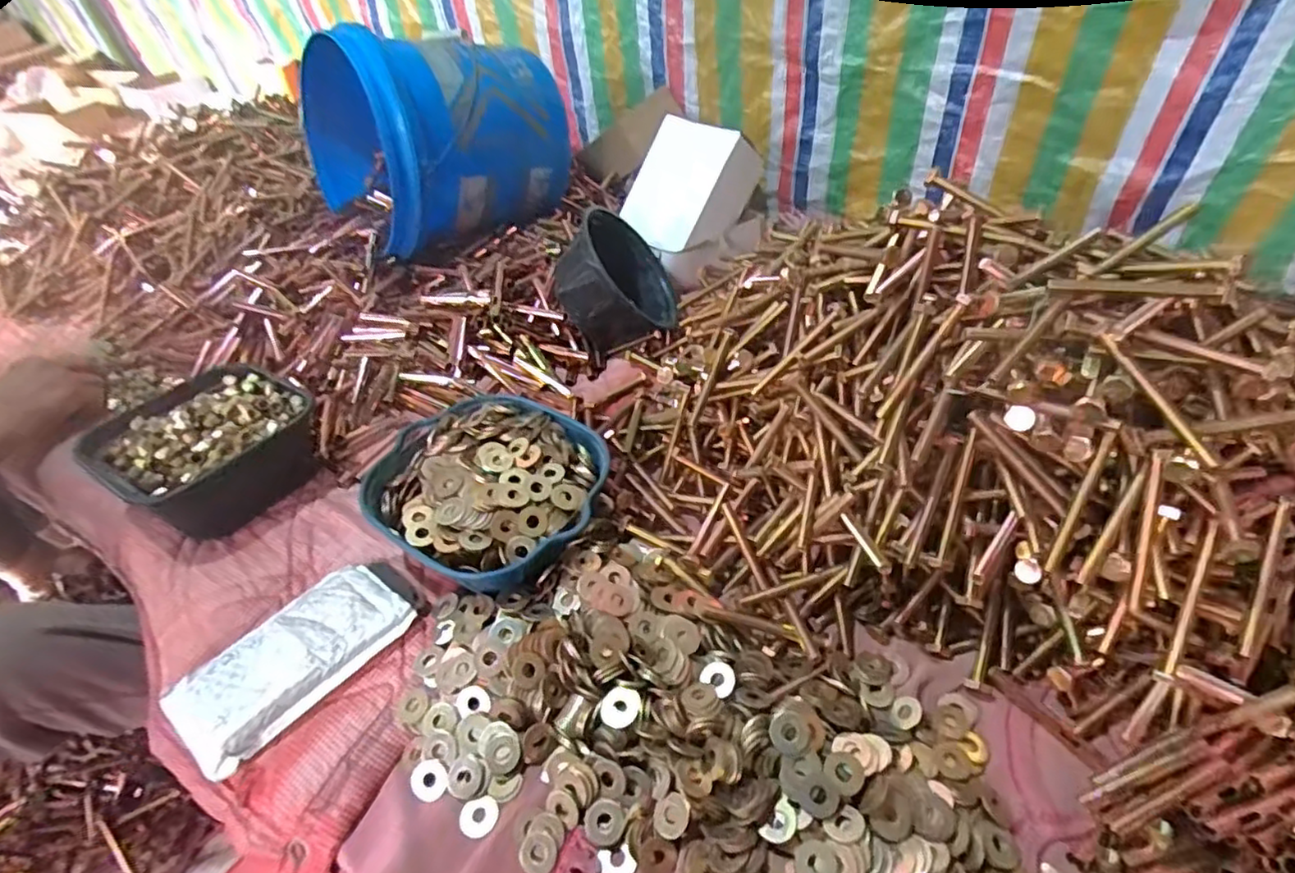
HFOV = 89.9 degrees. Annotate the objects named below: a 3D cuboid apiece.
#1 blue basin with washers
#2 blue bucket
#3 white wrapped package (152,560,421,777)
[{"bbox_3d":[-0.135,0.042,0.578,0.193,0.057,0.183,22,50,25],"label":"blue basin with washers"},{"bbox_3d":[-0.284,-0.428,0.905,0.292,0.247,0.292,-33,51,-26],"label":"blue bucket"},{"bbox_3d":[-0.276,0.168,0.504,0.092,0.026,0.164,28,52,29],"label":"white wrapped package"}]

